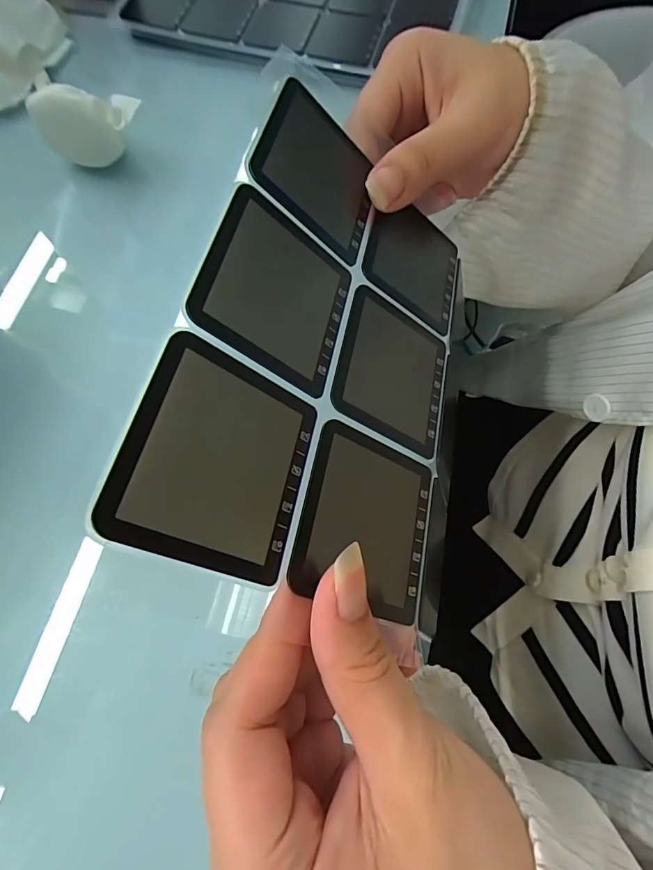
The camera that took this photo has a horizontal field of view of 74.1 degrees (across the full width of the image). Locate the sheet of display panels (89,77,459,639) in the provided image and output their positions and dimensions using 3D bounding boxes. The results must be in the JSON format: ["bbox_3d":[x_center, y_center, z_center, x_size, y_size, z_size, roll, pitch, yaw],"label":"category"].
[{"bbox_3d":[0.005,-0.032,0.155,0.108,0.011,0.168,27,63,-30],"label":"sheet of display panels"}]

